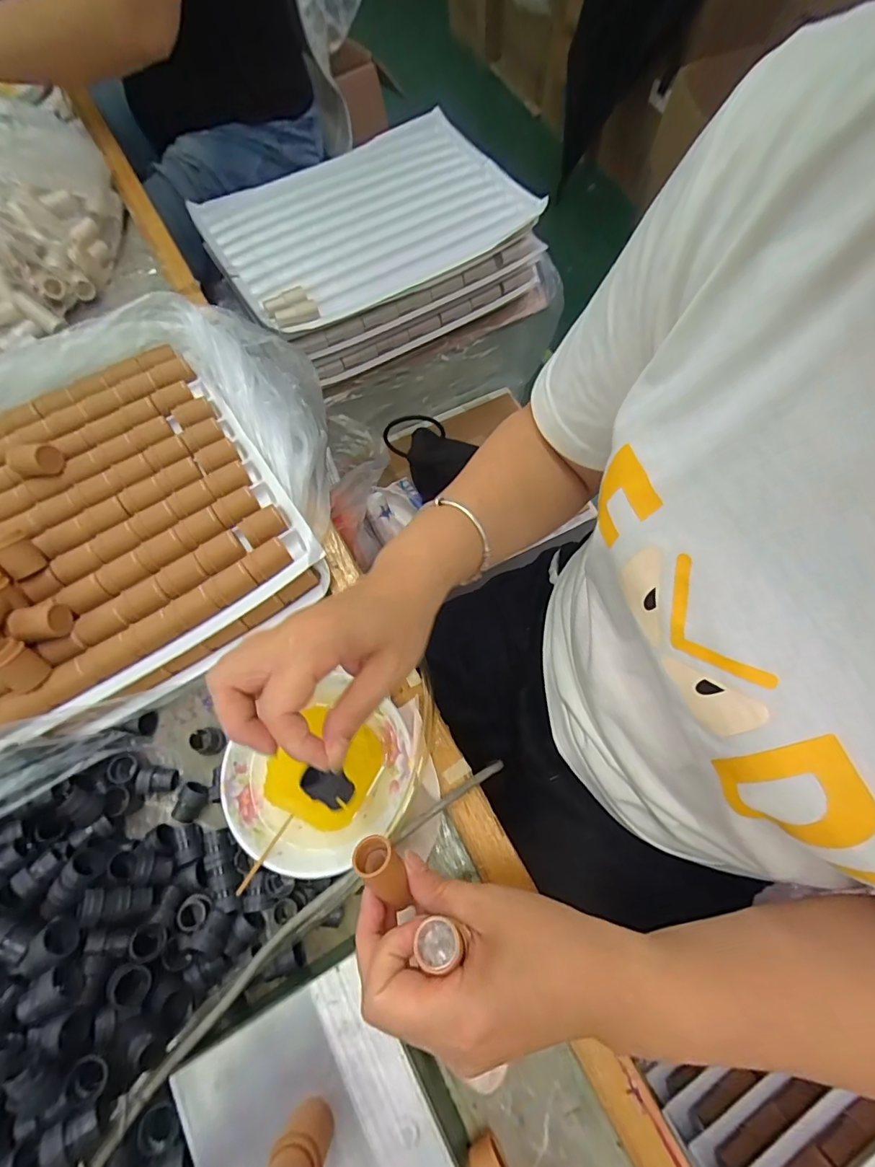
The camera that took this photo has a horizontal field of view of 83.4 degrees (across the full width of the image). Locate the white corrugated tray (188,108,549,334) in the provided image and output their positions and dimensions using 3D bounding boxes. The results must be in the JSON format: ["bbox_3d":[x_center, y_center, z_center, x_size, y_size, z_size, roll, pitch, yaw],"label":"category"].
[{"bbox_3d":[-0.102,-0.555,0.744,0.448,0.027,0.312,-30,70,-10],"label":"white corrugated tray"}]

